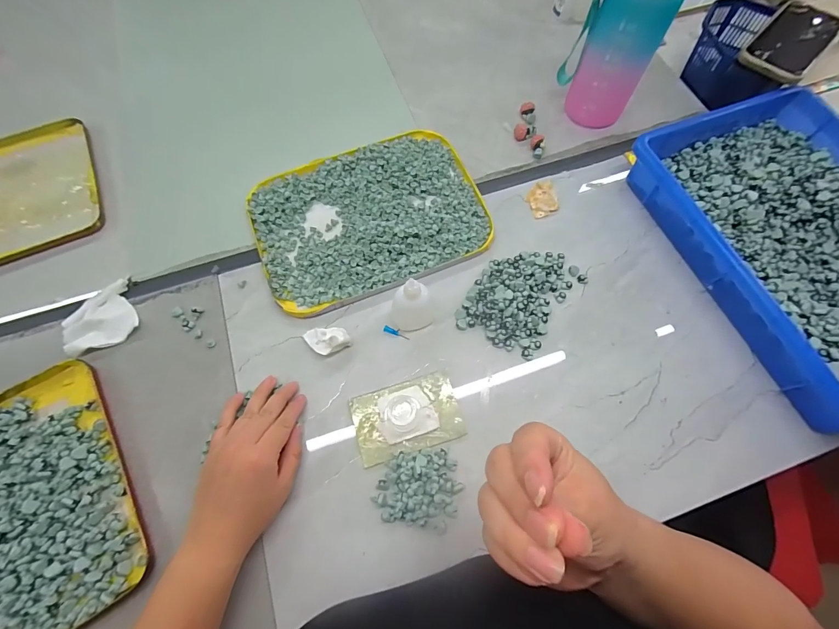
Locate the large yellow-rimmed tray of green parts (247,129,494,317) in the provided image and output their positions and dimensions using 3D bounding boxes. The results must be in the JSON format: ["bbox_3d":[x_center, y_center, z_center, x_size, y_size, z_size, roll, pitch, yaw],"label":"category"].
[{"bbox_3d":[-0.062,-0.123,0.468,0.272,0.025,0.197,-23,70,-8],"label":"large yellow-rimmed tray of green parts"}]

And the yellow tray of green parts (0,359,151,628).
[{"bbox_3d":[-0.400,0.198,0.352,0.244,0.023,0.246,-29,71,-10],"label":"yellow tray of green parts"}]

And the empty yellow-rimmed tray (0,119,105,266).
[{"bbox_3d":[-0.551,-0.155,0.496,0.250,0.026,0.205,-23,70,-8],"label":"empty yellow-rimmed tray"}]

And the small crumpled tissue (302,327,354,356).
[{"bbox_3d":[-0.100,0.024,0.408,0.045,0.020,0.035,-24,70,-8],"label":"small crumpled tissue"}]

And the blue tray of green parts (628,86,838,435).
[{"bbox_3d":[0.427,-0.079,0.420,0.238,0.065,0.362,-21,70,-7],"label":"blue tray of green parts"}]

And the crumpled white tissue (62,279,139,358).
[{"bbox_3d":[-0.366,0.005,0.433,0.077,0.014,0.071,-24,70,-8],"label":"crumpled white tissue"}]

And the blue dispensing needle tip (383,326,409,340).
[{"bbox_3d":[-0.025,0.020,0.420,0.030,0.004,0.007,18,70,8],"label":"blue dispensing needle tip"}]

